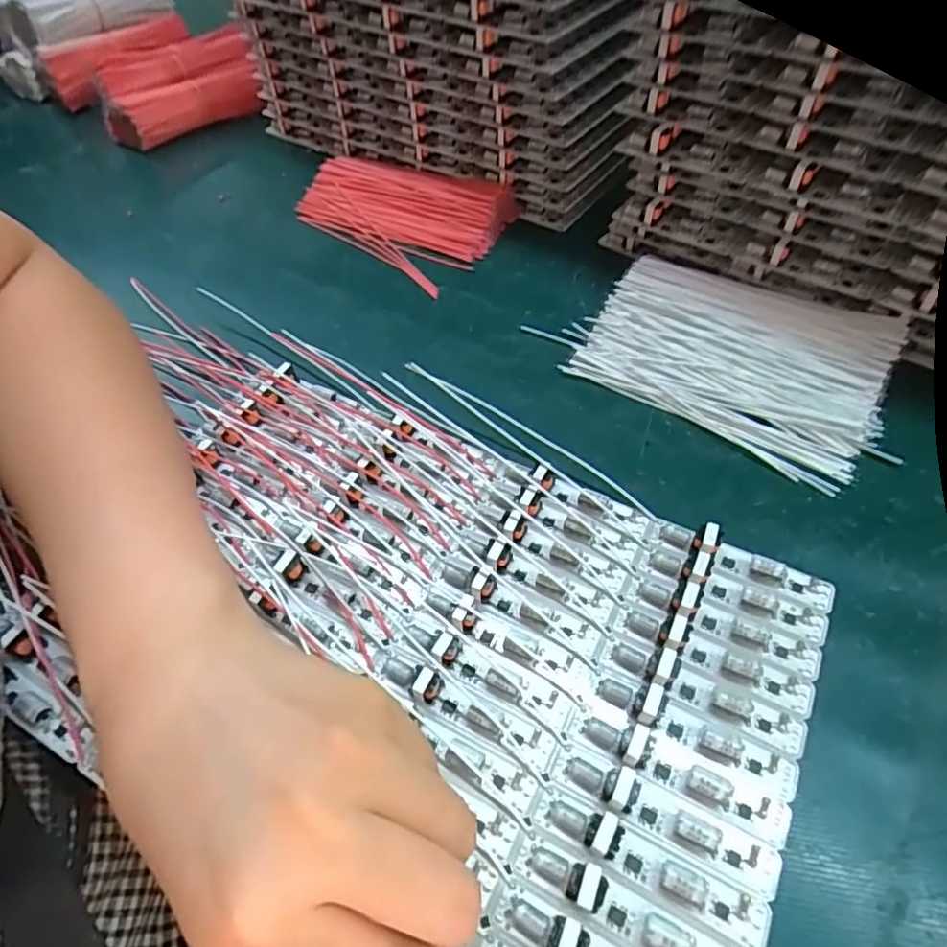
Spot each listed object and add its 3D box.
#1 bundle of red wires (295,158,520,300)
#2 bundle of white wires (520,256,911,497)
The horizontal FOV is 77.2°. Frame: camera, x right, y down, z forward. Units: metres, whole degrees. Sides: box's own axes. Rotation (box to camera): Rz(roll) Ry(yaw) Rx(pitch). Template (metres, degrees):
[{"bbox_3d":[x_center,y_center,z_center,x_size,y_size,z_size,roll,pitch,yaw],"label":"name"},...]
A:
[{"bbox_3d":[-0.053,-0.190,0.419,0.151,0.019,0.100,31,62,23],"label":"bundle of red wires"},{"bbox_3d":[0.139,-0.067,0.317,0.154,0.015,0.110,31,62,23],"label":"bundle of white wires"}]

